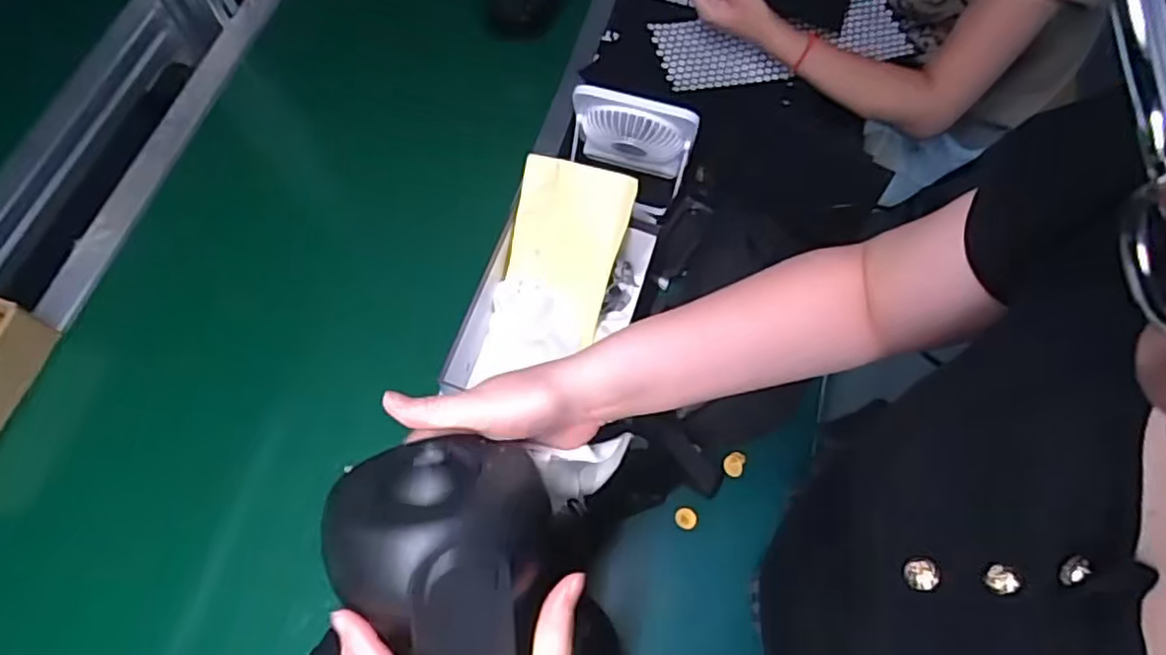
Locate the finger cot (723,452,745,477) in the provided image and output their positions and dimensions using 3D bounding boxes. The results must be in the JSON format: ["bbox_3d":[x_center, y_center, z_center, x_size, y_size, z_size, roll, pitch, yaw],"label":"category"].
[{"bbox_3d":[0.156,0.140,0.696,0.020,0.006,0.026,19,68,6],"label":"finger cot"}]

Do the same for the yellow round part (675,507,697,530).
[{"bbox_3d":[0.103,0.190,0.672,0.020,0.009,0.022,1,68,-2],"label":"yellow round part"}]

